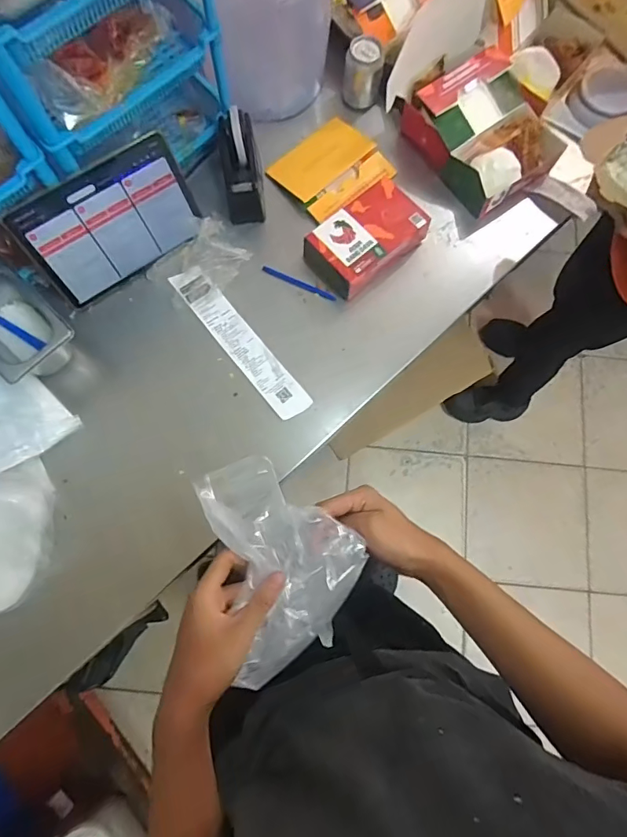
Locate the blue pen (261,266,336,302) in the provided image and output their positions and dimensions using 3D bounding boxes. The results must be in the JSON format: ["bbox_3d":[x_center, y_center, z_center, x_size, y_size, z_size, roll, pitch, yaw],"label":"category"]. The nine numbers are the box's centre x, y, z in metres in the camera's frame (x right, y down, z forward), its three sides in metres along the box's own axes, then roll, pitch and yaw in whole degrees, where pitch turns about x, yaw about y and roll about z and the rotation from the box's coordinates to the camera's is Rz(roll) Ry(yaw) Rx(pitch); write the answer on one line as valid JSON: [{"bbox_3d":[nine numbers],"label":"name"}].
[{"bbox_3d":[-0.024,-0.226,0.782,0.133,0.008,0.012,27,79,4],"label":"blue pen"}]

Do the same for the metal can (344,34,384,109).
[{"bbox_3d":[0.085,-0.599,0.815,0.064,0.098,0.060,11,78,1],"label":"metal can"}]

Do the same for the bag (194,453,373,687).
[{"bbox_3d":[-0.028,0.132,0.458,0.138,0.059,0.205,-18,79,-5],"label":"bag"}]

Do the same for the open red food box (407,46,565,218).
[{"bbox_3d":[0.299,-0.488,0.793,0.189,0.092,0.218,-33,81,-8],"label":"open red food box"}]

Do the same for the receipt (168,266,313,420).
[{"bbox_3d":[-0.118,-0.125,0.746,0.055,0.006,0.302,-38,81,-9],"label":"receipt"}]

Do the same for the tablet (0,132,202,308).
[{"bbox_3d":[-0.298,-0.292,0.702,0.248,0.161,0.012,-35,46,-9],"label":"tablet"}]

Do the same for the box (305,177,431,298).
[{"bbox_3d":[0.088,-0.291,0.765,0.185,0.073,0.122,-41,82,-9],"label":"box"}]

